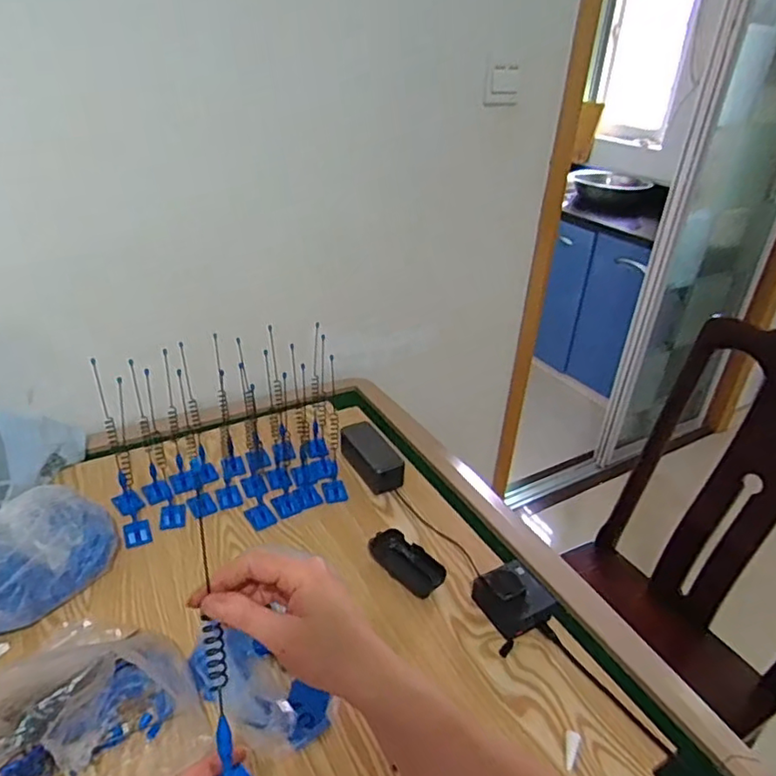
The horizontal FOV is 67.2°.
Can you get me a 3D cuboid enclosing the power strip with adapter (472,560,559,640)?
[{"bbox_3d":[0.155,0.264,0.729,0.083,0.051,0.081,-14,36,-28],"label":"power strip with adapter"}]

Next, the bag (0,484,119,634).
[{"bbox_3d":[-0.435,0.197,0.712,0.149,0.102,0.210,21,35,25],"label":"bag"}]

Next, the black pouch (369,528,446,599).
[{"bbox_3d":[0.026,0.231,0.782,0.106,0.028,0.049,29,39,35],"label":"black pouch"}]

